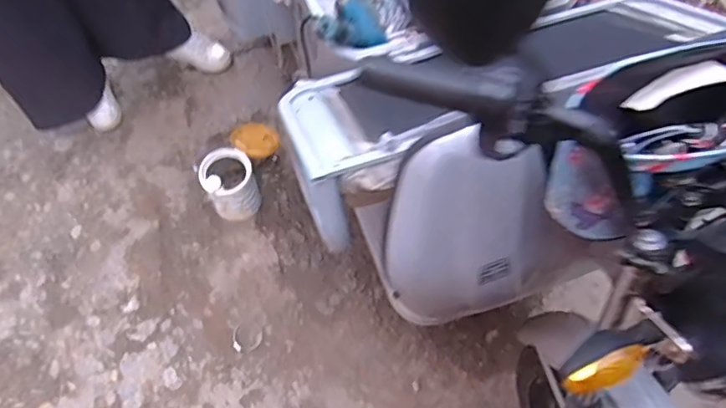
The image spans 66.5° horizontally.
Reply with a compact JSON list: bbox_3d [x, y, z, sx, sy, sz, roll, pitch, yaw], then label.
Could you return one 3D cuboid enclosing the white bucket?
[{"bbox_3d":[-0.344,-0.047,1.457,0.127,0.179,0.130,0,65,1],"label":"white bucket"}]

